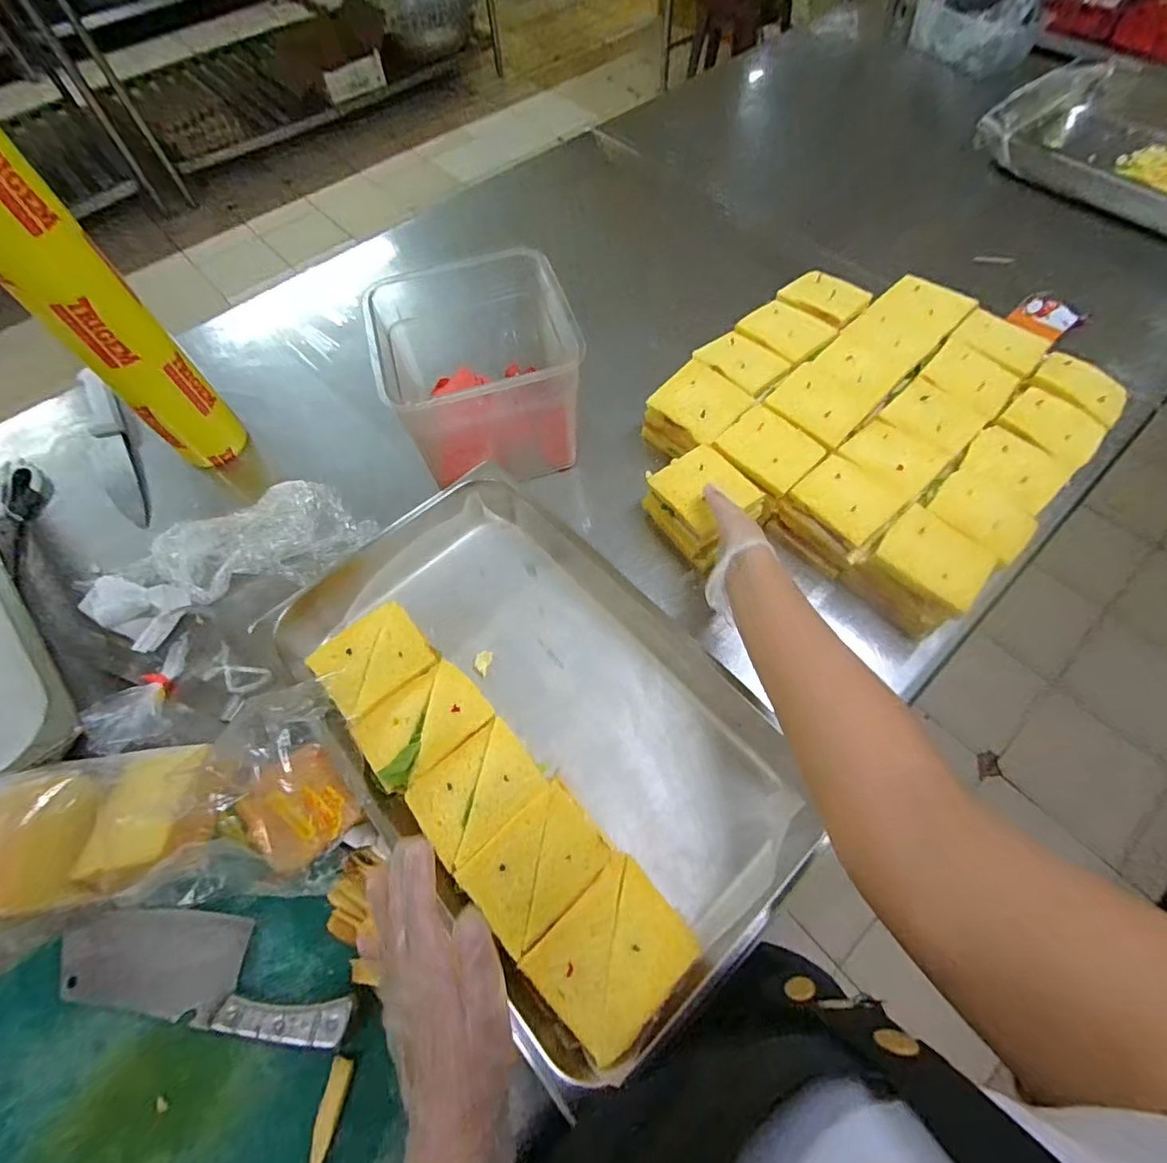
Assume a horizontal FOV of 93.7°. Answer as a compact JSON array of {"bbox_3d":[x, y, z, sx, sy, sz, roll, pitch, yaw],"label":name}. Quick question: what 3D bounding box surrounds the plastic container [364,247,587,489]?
[{"bbox_3d":[-0.132,-0.271,0.681,0.212,0.150,0.243,-18,63,-7],"label":"plastic container"}]

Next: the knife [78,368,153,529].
[{"bbox_3d":[-0.645,-0.187,0.748,0.049,0.026,0.290,-27,65,-11],"label":"knife"}]

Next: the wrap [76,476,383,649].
[{"bbox_3d":[-0.409,-0.023,0.651,0.318,0.051,0.141,-26,65,-11],"label":"wrap"}]

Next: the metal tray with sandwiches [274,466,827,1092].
[{"bbox_3d":[-0.058,0.120,0.543,0.319,0.084,0.528,-40,68,-17],"label":"metal tray with sandwiches"}]

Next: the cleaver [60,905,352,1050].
[{"bbox_3d":[-0.306,0.308,0.433,0.249,0.027,0.071,5,63,5],"label":"cleaver"}]

